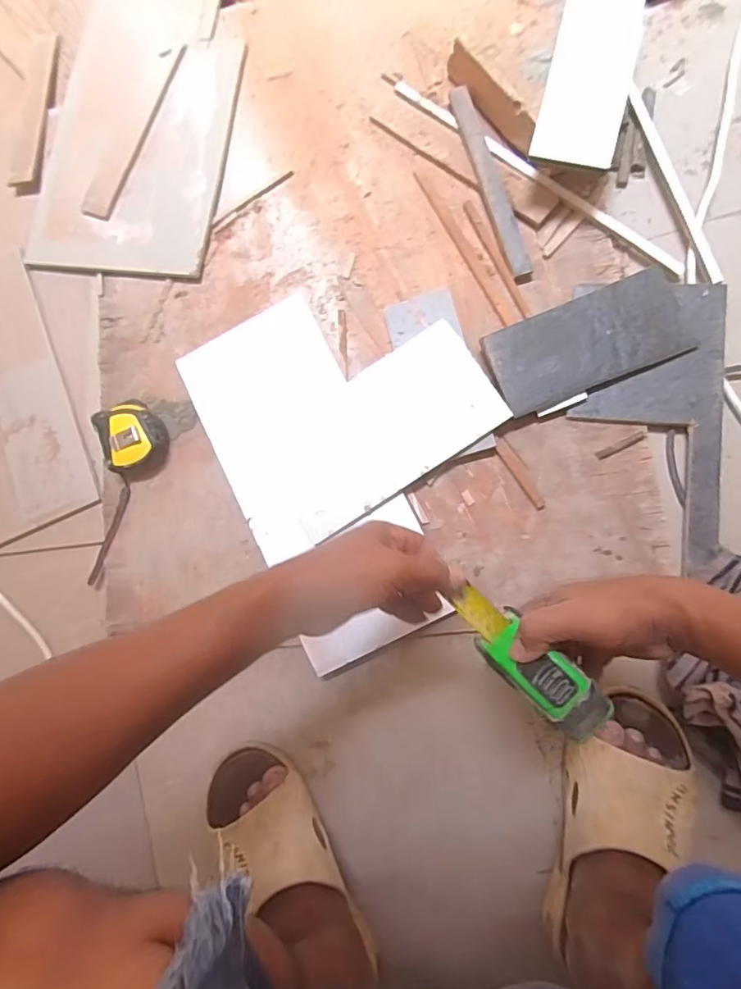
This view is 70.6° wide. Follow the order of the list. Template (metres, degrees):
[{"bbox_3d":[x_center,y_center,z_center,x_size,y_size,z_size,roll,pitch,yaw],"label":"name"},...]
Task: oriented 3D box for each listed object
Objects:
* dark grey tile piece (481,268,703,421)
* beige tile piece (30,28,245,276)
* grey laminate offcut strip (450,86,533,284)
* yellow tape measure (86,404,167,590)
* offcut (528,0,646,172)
[{"bbox_3d":[0.225,-0.159,0.545,0.195,0.009,0.091,-21,84,5],"label":"dark grey tile piece"},{"bbox_3d":[-0.296,-0.424,0.653,0.243,0.011,0.300,8,85,8],"label":"beige tile piece"},{"bbox_3d":[0.133,-0.350,0.584,0.025,0.018,0.235,-18,82,5],"label":"grey laminate offcut strip"},{"bbox_3d":[-0.280,-0.003,0.593,0.087,0.040,0.207,0,84,8],"label":"yellow tape measure"},{"bbox_3d":[0.225,-0.437,0.529,0.081,0.013,0.229,13,84,10],"label":"offcut"}]

